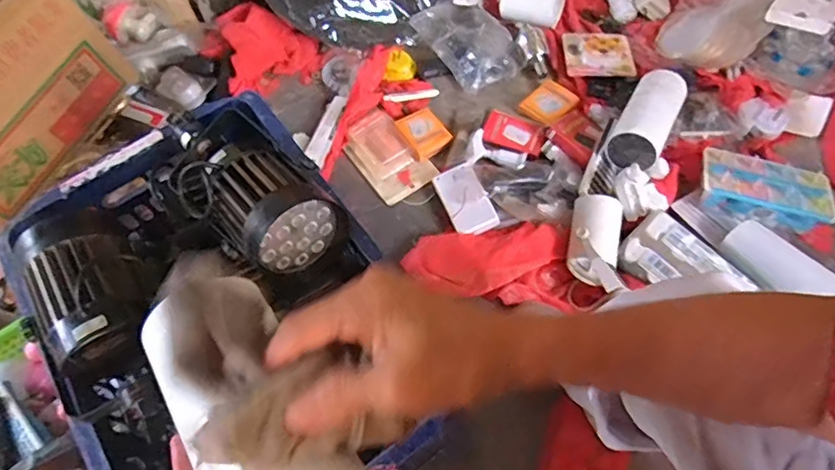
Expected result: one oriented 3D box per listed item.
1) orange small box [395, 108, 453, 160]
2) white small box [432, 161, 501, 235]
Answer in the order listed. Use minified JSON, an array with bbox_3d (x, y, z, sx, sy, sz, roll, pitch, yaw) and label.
[{"bbox_3d":[0.012,-0.181,0.958,0.065,0.023,0.081,-31,67,-11],"label":"orange small box"},{"bbox_3d":[0.077,-0.058,0.890,0.069,0.023,0.122,-24,66,-8],"label":"white small box"}]

